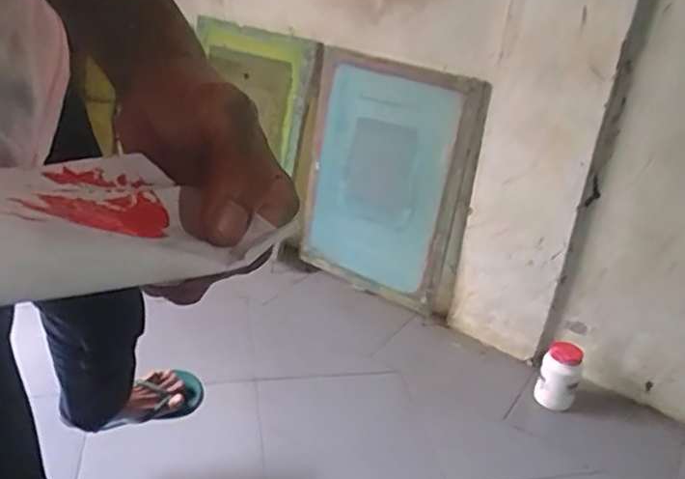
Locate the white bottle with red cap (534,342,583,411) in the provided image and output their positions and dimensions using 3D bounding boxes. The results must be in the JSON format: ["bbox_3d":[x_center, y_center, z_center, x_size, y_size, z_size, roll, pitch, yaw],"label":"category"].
[{"bbox_3d":[0.574,0.360,1.645,0.101,0.156,0.091,16,30,20],"label":"white bottle with red cap"}]

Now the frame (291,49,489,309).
[{"bbox_3d":[0.115,-0.171,1.902,0.574,0.745,0.071,24,30,24],"label":"frame"}]

